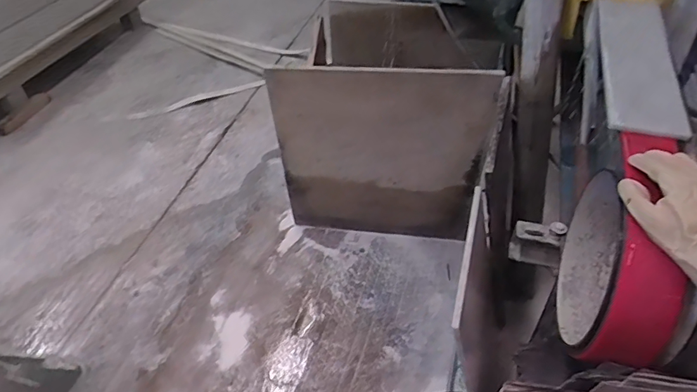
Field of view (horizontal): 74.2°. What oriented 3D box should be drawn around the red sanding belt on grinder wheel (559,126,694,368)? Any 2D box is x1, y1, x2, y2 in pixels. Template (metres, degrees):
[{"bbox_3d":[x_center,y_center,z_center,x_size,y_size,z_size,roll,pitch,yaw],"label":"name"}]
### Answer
[{"bbox_3d":[0.386,0.091,0.670,0.094,0.305,0.265,13,48,9],"label":"red sanding belt on grinder wheel"}]

